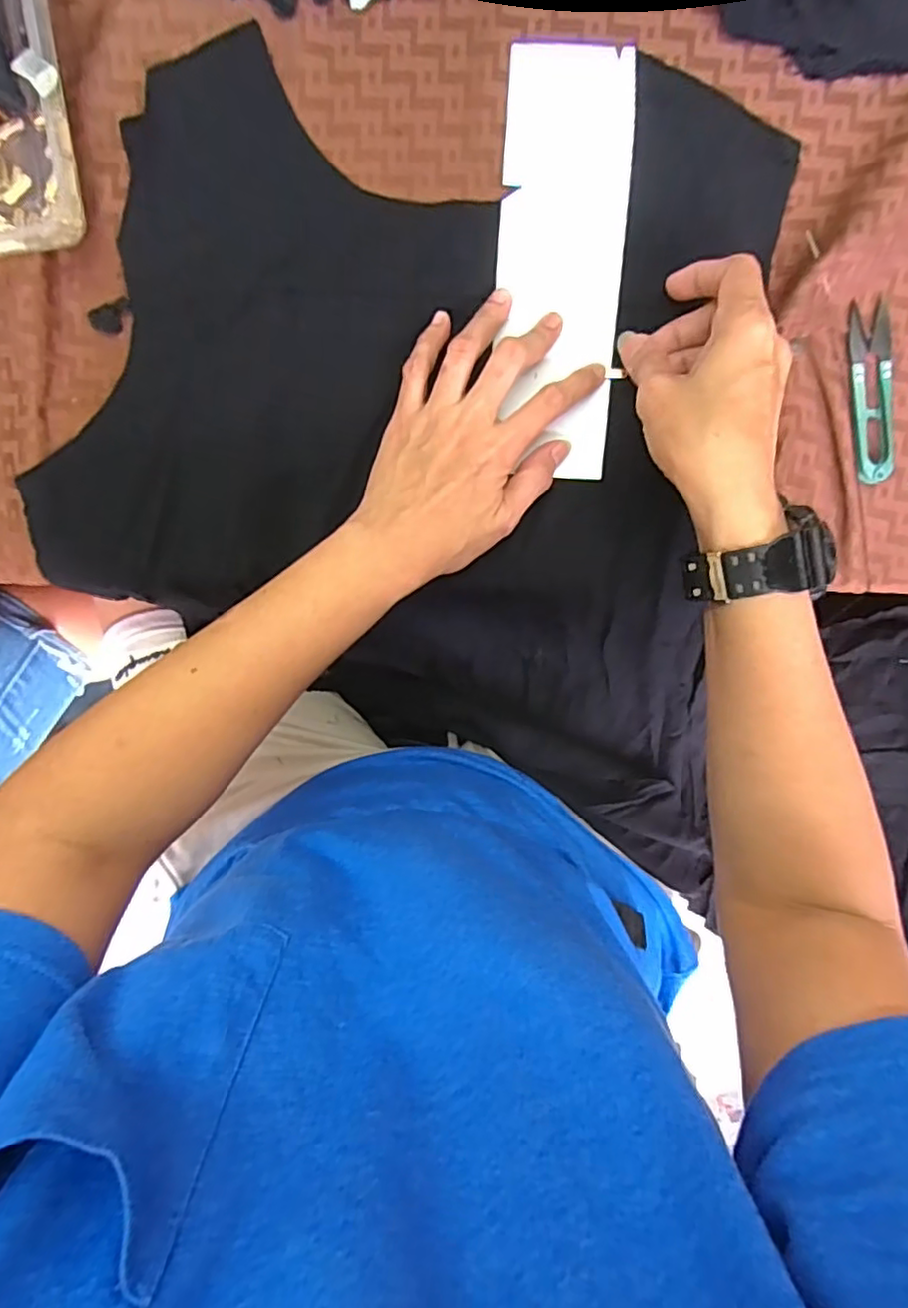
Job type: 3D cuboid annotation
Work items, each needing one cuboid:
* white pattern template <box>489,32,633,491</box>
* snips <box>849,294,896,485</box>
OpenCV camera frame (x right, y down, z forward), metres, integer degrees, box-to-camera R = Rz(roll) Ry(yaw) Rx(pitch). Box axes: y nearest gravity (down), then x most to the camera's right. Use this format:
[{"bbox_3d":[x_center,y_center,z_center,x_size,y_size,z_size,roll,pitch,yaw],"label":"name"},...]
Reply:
[{"bbox_3d":[0.062,-0.225,0.356,0.071,0.004,0.228,3,99,0],"label":"white pattern template"},{"bbox_3d":[0.249,-0.154,0.360,0.025,0.007,0.101,-8,97,0],"label":"snips"}]

